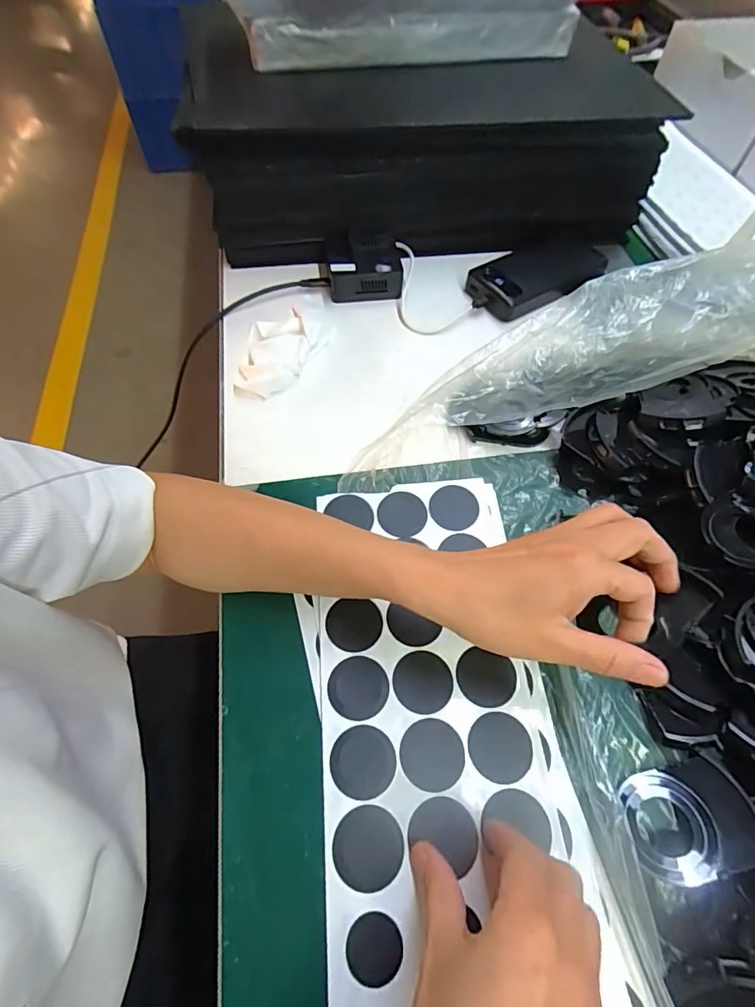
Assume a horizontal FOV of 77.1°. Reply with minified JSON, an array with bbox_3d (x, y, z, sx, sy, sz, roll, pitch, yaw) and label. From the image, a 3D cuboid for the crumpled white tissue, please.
[{"bbox_3d":[-0.092,-0.160,0.473,0.065,0.023,0.145,24,61,11],"label":"crumpled white tissue"}]

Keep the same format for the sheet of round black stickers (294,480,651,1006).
[{"bbox_3d":[0.037,0.142,0.303,0.157,0.011,0.350,-7,60,-4],"label":"sheet of round black stickers"}]

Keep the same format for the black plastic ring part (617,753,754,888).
[{"bbox_3d":[0.180,0.185,0.278,0.068,0.011,0.056,-21,50,2],"label":"black plastic ring part"}]

